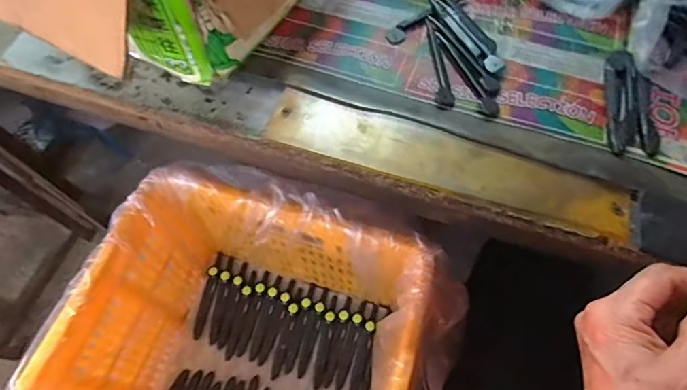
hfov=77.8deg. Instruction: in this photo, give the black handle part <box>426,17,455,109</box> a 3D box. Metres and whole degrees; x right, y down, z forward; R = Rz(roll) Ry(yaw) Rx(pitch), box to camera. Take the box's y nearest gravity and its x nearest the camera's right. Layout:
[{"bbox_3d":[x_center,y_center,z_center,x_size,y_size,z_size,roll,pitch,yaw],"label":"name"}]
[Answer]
[{"bbox_3d":[0.084,-0.120,0.383,0.013,0.004,0.101,-4,62,0],"label":"black handle part"}]

